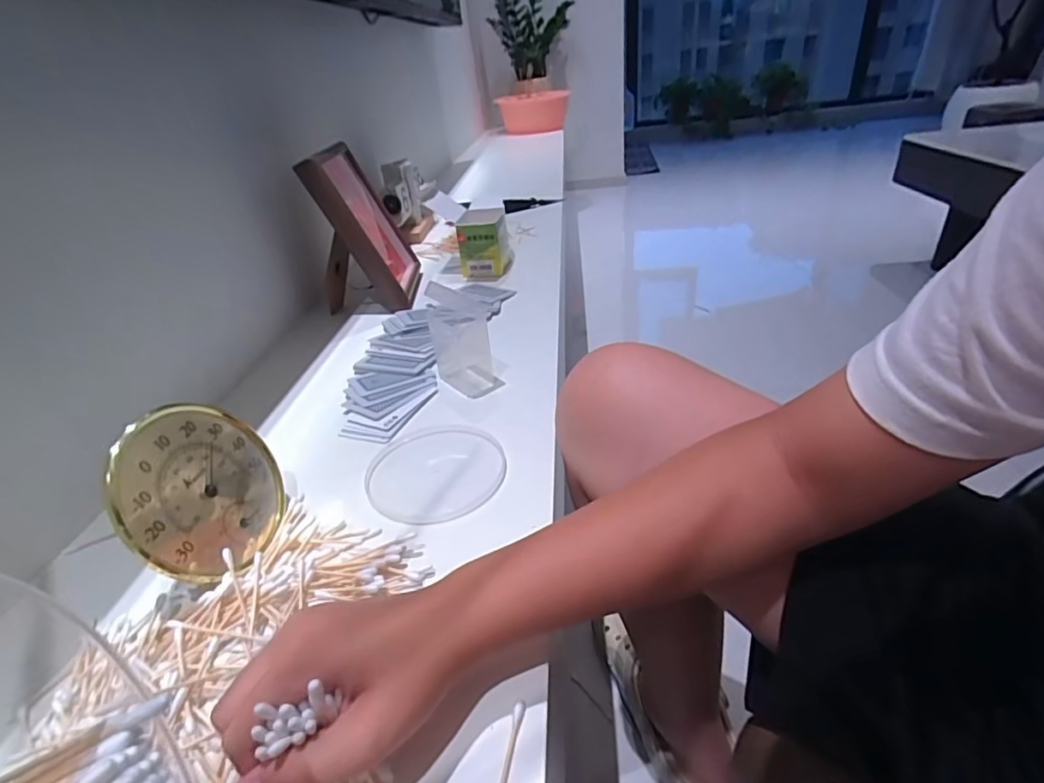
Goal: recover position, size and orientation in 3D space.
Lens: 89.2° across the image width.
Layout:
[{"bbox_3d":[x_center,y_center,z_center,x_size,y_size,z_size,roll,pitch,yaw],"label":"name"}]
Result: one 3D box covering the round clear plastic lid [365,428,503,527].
[{"bbox_3d":[-0.073,0.067,0.452,0.114,0.005,0.111,-4,32,3],"label":"round clear plastic lid"}]

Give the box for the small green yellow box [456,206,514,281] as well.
[{"bbox_3d":[-0.062,-0.243,0.864,0.077,0.090,0.106,-3,33,6],"label":"small green yellow box"}]

